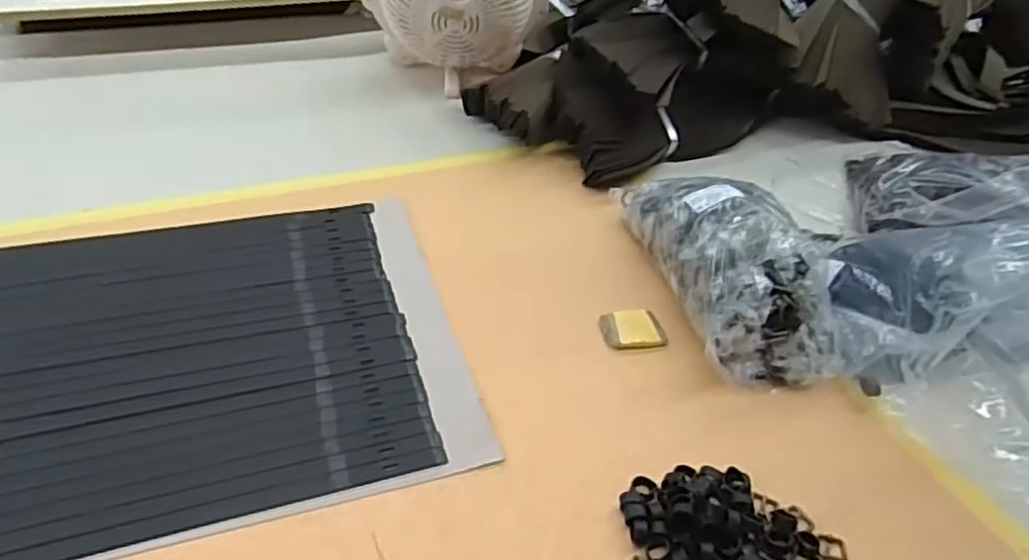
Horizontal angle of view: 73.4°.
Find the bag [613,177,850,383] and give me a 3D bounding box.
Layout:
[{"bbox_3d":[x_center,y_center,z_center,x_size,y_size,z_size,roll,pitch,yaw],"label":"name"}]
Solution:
[{"bbox_3d":[0.215,-0.034,0.677,0.135,0.095,0.278,-3,41,-11],"label":"bag"}]

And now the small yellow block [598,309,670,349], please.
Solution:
[{"bbox_3d":[0.111,0.045,0.645,0.058,0.009,0.046,-2,42,-11],"label":"small yellow block"}]

